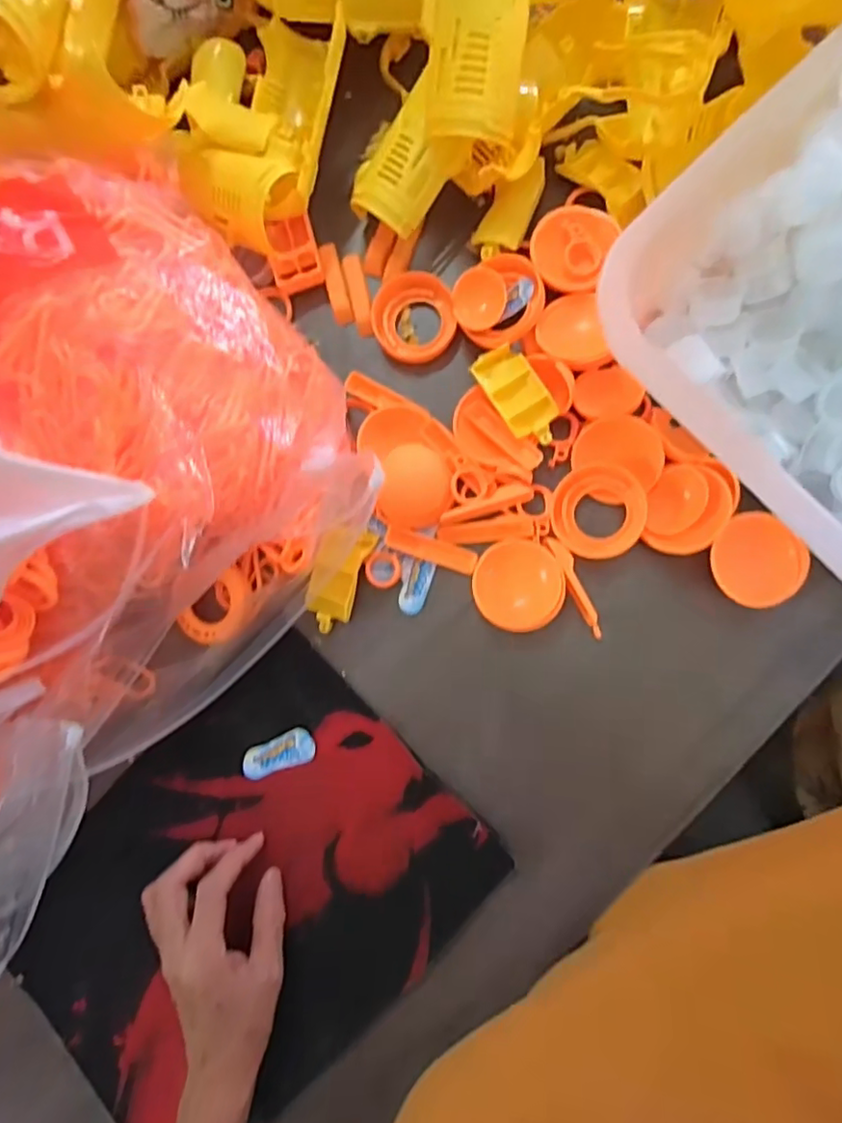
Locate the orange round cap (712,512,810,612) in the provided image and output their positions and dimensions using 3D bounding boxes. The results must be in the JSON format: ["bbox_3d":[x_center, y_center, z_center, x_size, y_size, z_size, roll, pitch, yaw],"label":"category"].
[{"bbox_3d":[0.199,0.000,0.348,0.057,0.016,0.050,35,92,4],"label":"orange round cap"}]

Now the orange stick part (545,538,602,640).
[{"bbox_3d":[0.099,0.016,0.374,0.012,0.008,0.069,-25,82,5],"label":"orange stick part"}]

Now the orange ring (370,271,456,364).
[{"bbox_3d":[-0.005,-0.167,0.401,0.055,0.012,0.057,-1,85,8],"label":"orange ring"}]

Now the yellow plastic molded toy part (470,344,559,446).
[{"bbox_3d":[0.062,-0.105,0.376,0.032,0.018,0.068,-32,82,5],"label":"yellow plastic molded toy part"}]

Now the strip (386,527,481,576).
[{"bbox_3d":[0.007,-0.008,0.394,0.062,0.005,0.016,18,88,9],"label":"strip"}]

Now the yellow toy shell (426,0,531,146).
[{"bbox_3d":[0.034,-0.310,0.328,0.053,0.025,0.120,8,116,5],"label":"yellow toy shell"}]

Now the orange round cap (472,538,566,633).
[{"bbox_3d":[0.062,0.015,0.373,0.055,0.018,0.055,-1,85,8],"label":"orange round cap"}]

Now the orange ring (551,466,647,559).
[{"bbox_3d":[0.112,-0.031,0.371,0.055,0.009,0.057,-1,85,8],"label":"orange ring"}]

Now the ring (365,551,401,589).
[{"bbox_3d":[-0.025,0.005,0.396,0.023,0.007,0.024,-1,85,8],"label":"ring"}]

